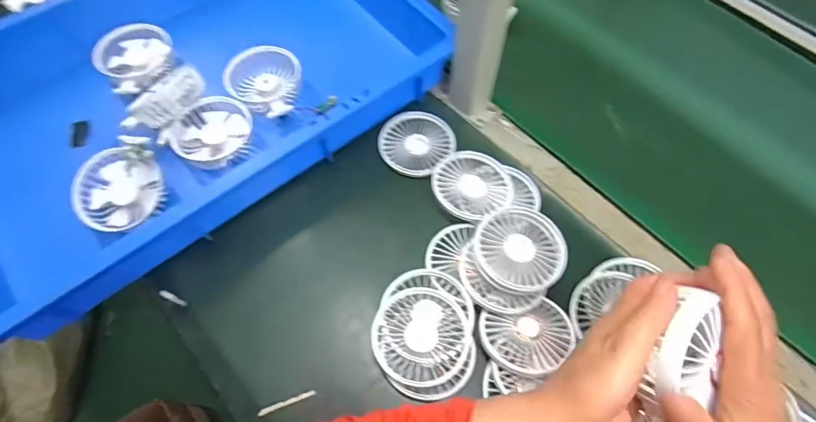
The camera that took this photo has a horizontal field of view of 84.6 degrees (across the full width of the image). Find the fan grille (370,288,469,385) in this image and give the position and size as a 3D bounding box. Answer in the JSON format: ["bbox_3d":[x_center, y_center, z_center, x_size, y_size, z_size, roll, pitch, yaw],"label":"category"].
[{"bbox_3d":[0.012,0.118,0.427,0.089,0.015,0.089,1,62,-1],"label":"fan grille"}]

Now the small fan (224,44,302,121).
[{"bbox_3d":[-0.175,-0.161,0.558,0.080,0.040,0.106,-39,70,-20],"label":"small fan"}]

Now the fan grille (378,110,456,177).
[{"bbox_3d":[0.010,-0.086,0.545,0.086,0.014,0.092,1,62,-1],"label":"fan grille"}]

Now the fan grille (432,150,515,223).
[{"bbox_3d":[0.072,-0.030,0.502,0.089,0.023,0.084,1,62,-1],"label":"fan grille"}]

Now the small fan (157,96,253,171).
[{"bbox_3d":[-0.227,-0.089,0.527,0.086,0.027,0.090,1,62,-1],"label":"small fan"}]

